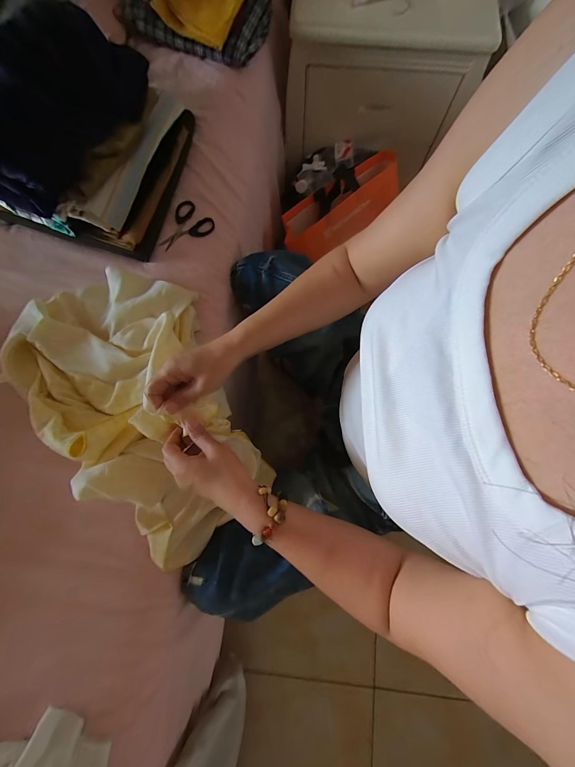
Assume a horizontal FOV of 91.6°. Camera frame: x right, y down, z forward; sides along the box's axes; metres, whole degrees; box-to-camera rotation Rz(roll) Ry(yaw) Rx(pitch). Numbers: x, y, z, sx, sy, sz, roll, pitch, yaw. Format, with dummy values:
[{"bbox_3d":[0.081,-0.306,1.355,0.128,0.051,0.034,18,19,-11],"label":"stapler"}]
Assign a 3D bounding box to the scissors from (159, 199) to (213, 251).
[{"bbox_3d":[-0.185,-0.273,0.494,0.066,0.010,0.098,43,81,-8],"label":"scissors"}]

